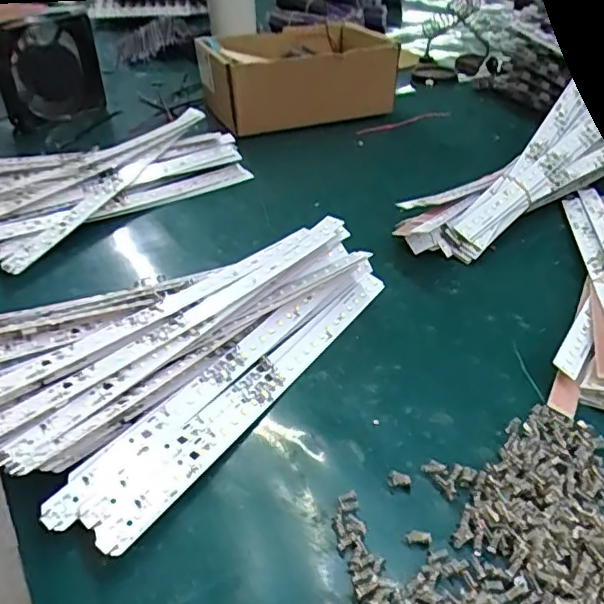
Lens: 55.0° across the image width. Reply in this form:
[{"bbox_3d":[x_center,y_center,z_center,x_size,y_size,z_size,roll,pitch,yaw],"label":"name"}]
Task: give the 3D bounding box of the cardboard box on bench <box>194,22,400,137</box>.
[{"bbox_3d":[-0.004,-0.304,0.776,0.237,0.094,0.189,-12,39,-17],"label":"cardboard box on bench"}]

